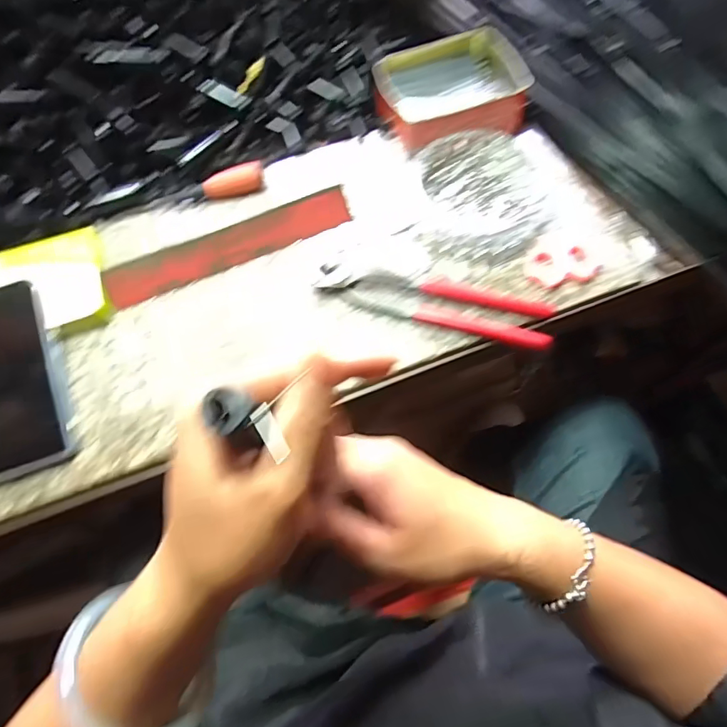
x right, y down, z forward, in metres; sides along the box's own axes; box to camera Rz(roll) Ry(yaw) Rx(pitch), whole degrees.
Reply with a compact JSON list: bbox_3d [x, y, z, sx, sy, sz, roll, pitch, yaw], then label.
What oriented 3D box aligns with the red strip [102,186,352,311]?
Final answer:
[{"bbox_3d":[-0.118,-0.106,0.431,0.220,0.017,0.029,-22,66,-7],"label":"red strip"}]

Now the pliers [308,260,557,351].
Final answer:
[{"bbox_3d":[0.059,-0.054,0.405,0.190,0.016,0.048,14,66,9],"label":"pliers"}]

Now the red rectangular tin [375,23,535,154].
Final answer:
[{"bbox_3d":[0.082,-0.268,0.473,0.142,0.039,0.113,-17,65,-5],"label":"red rectangular tin"}]

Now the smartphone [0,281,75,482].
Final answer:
[{"bbox_3d":[-0.279,0.010,0.385,0.065,0.008,0.153,-19,78,-6],"label":"smartphone"}]

